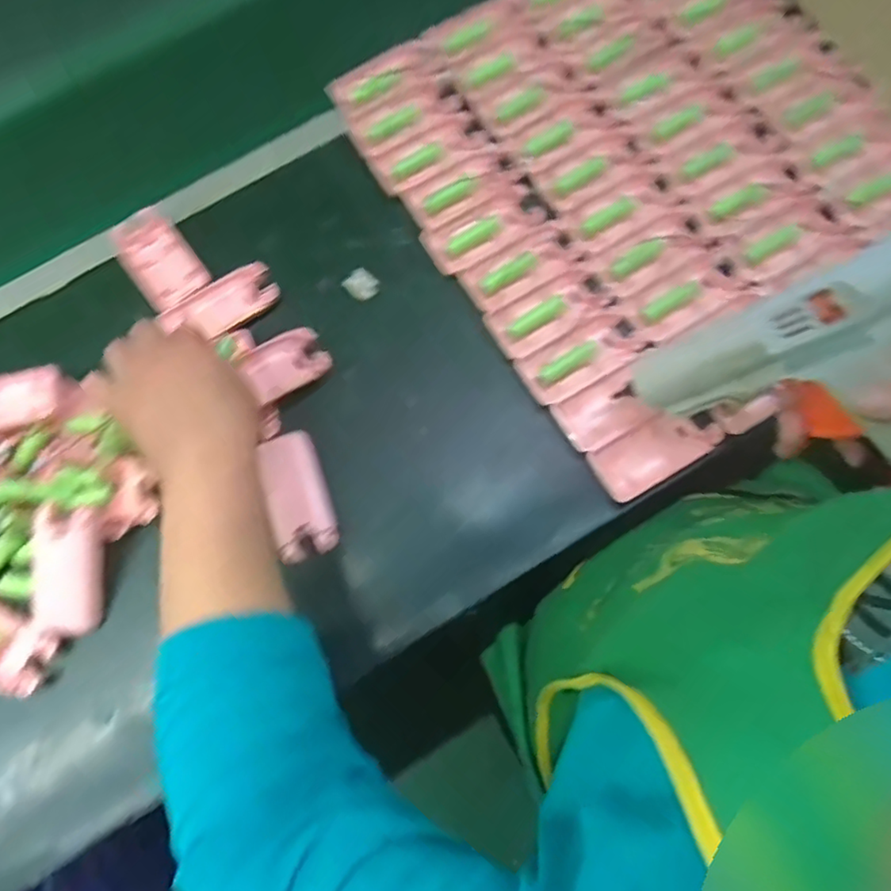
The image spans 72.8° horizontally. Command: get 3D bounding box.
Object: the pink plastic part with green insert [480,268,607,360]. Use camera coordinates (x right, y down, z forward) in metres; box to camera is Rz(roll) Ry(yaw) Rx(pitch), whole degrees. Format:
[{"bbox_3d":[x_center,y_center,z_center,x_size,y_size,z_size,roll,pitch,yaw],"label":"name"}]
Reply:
[{"bbox_3d":[0.079,-0.109,0.479,0.090,0.016,0.043,-32,76,-5],"label":"pink plastic part with green insert"}]

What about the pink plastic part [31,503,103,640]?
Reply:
[{"bbox_3d":[-0.270,0.089,0.433,0.036,0.022,0.094,3,99,2],"label":"pink plastic part"}]

